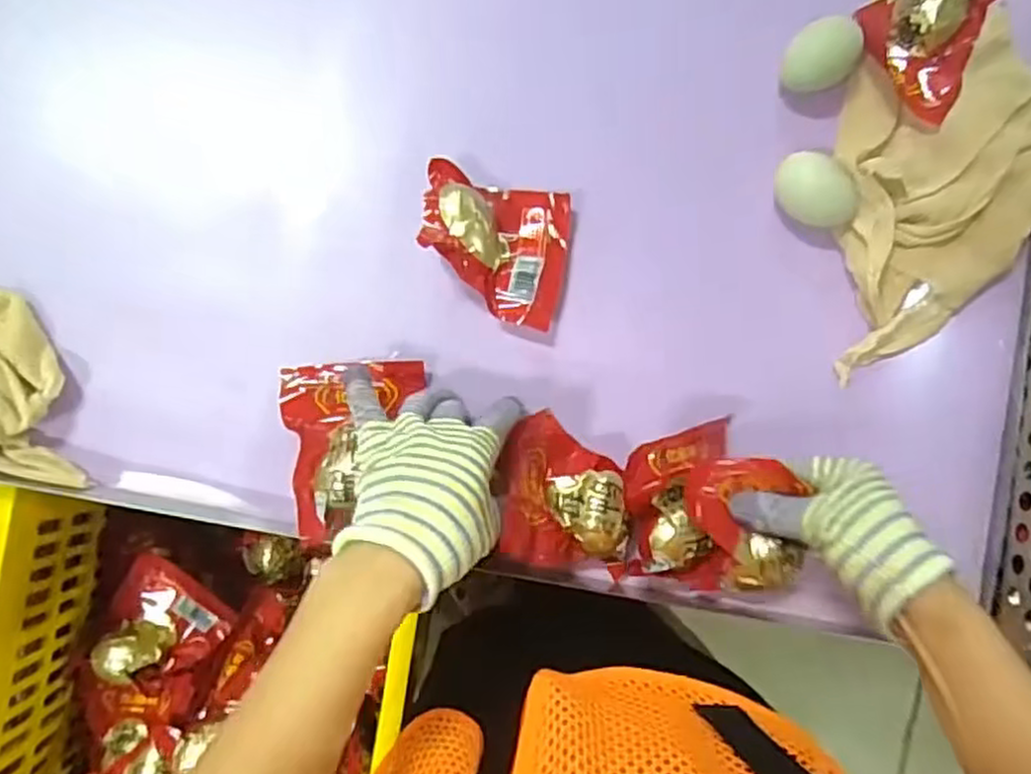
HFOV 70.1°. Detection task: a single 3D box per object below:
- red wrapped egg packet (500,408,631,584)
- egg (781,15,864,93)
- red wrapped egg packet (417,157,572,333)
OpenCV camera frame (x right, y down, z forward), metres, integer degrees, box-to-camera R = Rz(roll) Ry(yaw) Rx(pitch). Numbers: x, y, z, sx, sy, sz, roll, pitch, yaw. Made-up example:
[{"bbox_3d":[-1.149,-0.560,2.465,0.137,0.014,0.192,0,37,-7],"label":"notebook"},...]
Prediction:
[{"bbox_3d":[0.034,0.071,0.478,0.084,0.067,0.100,3,87,-3],"label":"red wrapped egg packet"},{"bbox_3d":[0.213,-0.230,0.518,0.050,0.040,0.043,-41,90,-5],"label":"egg"},{"bbox_3d":[-0.014,-0.095,0.498,0.097,0.050,0.095,10,86,-3],"label":"red wrapped egg packet"}]

